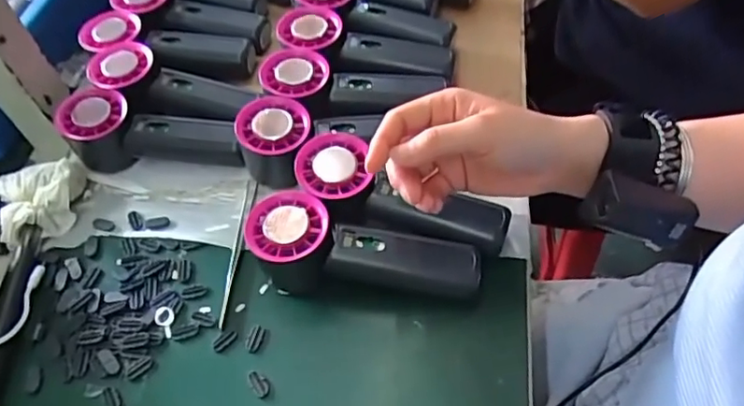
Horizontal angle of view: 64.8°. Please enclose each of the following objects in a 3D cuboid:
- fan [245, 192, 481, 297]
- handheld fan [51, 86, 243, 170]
[{"bbox_3d":[-0.005,0.032,0.414,0.157,0.055,0.059,0,55,6],"label":"fan"},{"bbox_3d":[-0.184,-0.062,0.503,0.148,0.052,0.053,-1,55,5],"label":"handheld fan"}]

